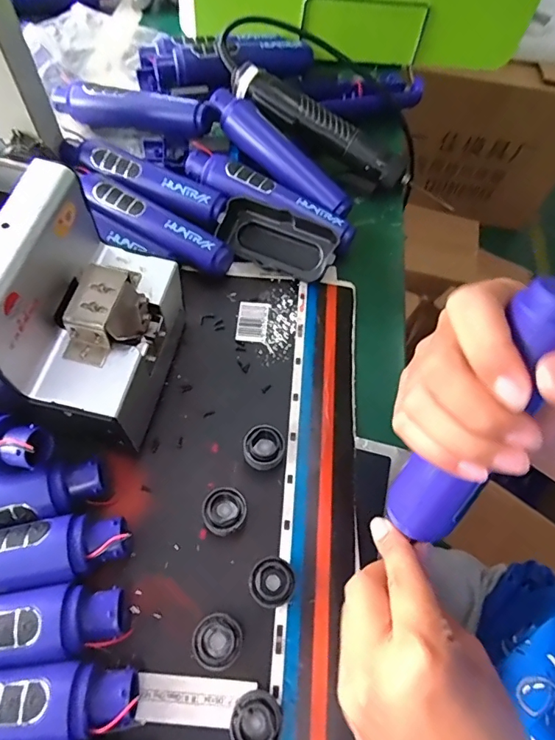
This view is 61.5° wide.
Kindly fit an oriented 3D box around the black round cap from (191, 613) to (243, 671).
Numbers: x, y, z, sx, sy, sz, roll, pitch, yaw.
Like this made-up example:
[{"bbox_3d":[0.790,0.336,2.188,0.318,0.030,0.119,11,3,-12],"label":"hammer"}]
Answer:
[{"bbox_3d":[-0.037,0.166,0.286,0.028,0.021,0.028,2,62,-3],"label":"black round cap"}]

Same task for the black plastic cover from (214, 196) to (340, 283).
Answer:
[{"bbox_3d":[0.001,-0.121,0.431,0.109,0.023,0.052,26,93,11],"label":"black plastic cover"}]

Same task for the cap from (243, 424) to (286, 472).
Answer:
[{"bbox_3d":[-0.010,0.058,0.341,0.029,0.026,0.028,2,62,-3],"label":"cap"}]

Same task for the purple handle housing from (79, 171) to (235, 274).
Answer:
[{"bbox_3d":[-0.113,-0.130,0.425,0.156,0.038,0.037,29,64,11],"label":"purple handle housing"}]

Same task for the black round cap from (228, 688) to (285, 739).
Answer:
[{"bbox_3d":[-0.012,0.203,0.269,0.029,0.020,0.029,2,62,-3],"label":"black round cap"}]

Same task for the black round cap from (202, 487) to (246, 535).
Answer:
[{"bbox_3d":[-0.036,0.098,0.321,0.028,0.026,0.030,2,62,-3],"label":"black round cap"}]

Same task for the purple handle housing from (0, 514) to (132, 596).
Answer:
[{"bbox_3d":[-0.180,0.123,0.289,0.172,0.041,0.037,-9,63,-9],"label":"purple handle housing"}]

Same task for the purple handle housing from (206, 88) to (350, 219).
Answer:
[{"bbox_3d":[0.002,-0.212,0.461,0.172,0.028,0.026,42,67,3],"label":"purple handle housing"}]

